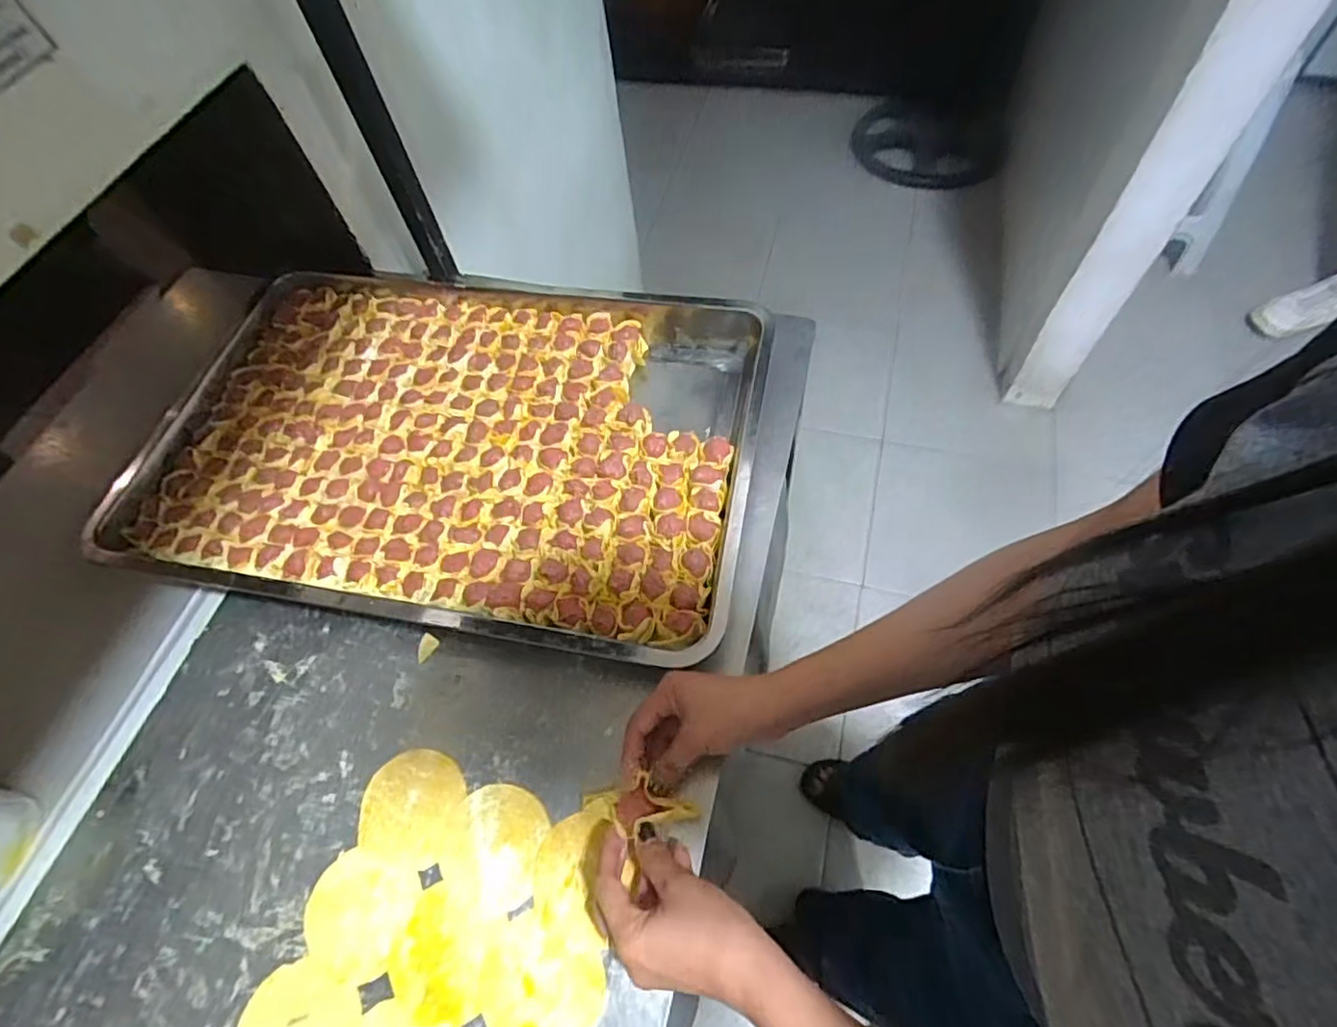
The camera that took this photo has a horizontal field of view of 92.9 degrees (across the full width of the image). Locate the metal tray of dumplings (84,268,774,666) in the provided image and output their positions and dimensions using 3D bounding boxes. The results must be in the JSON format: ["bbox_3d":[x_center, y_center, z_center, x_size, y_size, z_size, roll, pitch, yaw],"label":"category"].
[{"bbox_3d":[-0.217,-0.075,0.643,0.599,0.054,0.395,8,60,9],"label":"metal tray of dumplings"}]

